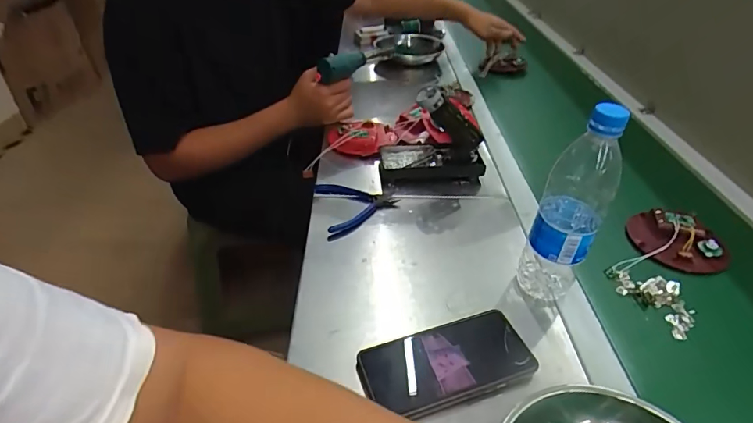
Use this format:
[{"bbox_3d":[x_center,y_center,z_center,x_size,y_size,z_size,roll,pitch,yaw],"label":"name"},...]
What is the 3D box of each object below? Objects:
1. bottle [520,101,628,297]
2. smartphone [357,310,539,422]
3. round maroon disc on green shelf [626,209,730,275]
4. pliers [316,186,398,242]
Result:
[{"bbox_3d":[0.203,-0.003,0.459,0.064,0.222,0.060,22,41,24],"label":"bottle"},{"bbox_3d":[0.070,0.147,0.431,0.163,0.013,0.080,-11,39,-16],"label":"smartphone"},{"bbox_3d":[0.403,0.035,0.586,0.111,0.028,0.098,7,37,7],"label":"round maroon disc on green shelf"},{"bbox_3d":[-0.025,-0.010,0.640,0.111,0.010,0.114,-9,39,-14],"label":"pliers"}]

